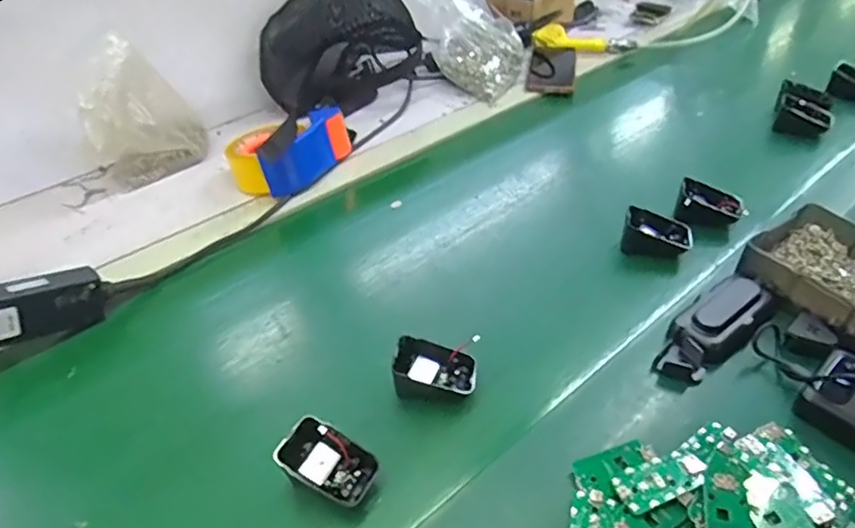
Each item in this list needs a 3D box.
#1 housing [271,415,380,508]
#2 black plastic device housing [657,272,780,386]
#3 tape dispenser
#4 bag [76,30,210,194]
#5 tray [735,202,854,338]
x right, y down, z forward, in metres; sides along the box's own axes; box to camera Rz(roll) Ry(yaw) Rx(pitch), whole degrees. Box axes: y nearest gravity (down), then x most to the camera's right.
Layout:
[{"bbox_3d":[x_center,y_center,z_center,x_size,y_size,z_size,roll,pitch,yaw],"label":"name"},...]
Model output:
[{"bbox_3d":[-0.073,0.145,0.425,0.062,0.035,0.047,19,43,25],"label":"housing"},{"bbox_3d":[0.259,0.052,0.521,0.149,0.033,0.052,-28,46,-27],"label":"black plastic device housing"},{"bbox_3d":[-0.182,-0.155,0.766,0.103,0.075,0.155,25,47,30],"label":"tape dispenser"},{"bbox_3d":[-0.364,-0.184,0.748,0.140,0.166,0.085,-18,42,-17],"label":"bag"},{"bbox_3d":[0.393,0.011,0.541,0.128,0.038,0.160,-27,45,-26],"label":"tray"}]

